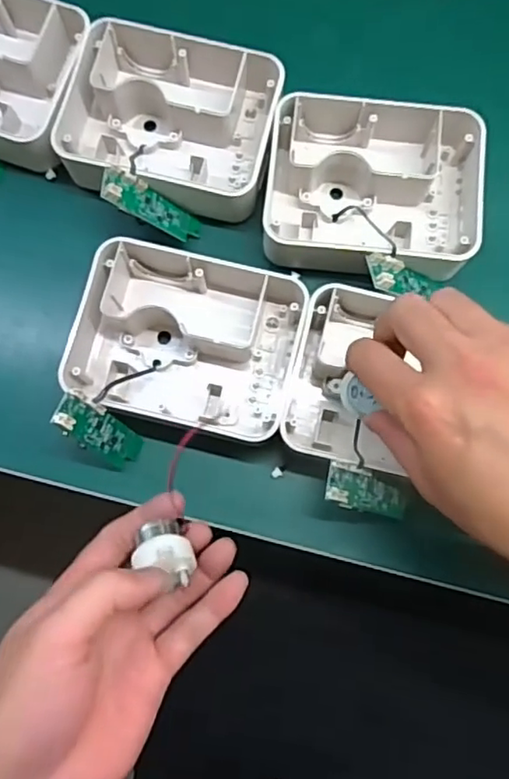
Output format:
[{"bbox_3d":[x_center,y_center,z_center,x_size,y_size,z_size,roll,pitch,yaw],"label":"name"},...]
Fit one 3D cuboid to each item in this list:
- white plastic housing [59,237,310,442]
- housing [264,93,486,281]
[{"bbox_3d":[-0.039,-0.031,0.370,0.128,0.046,0.108,13,75,2],"label":"white plastic housing"},{"bbox_3d":[0.074,-0.131,0.379,0.128,0.034,0.106,5,75,0],"label":"housing"}]

